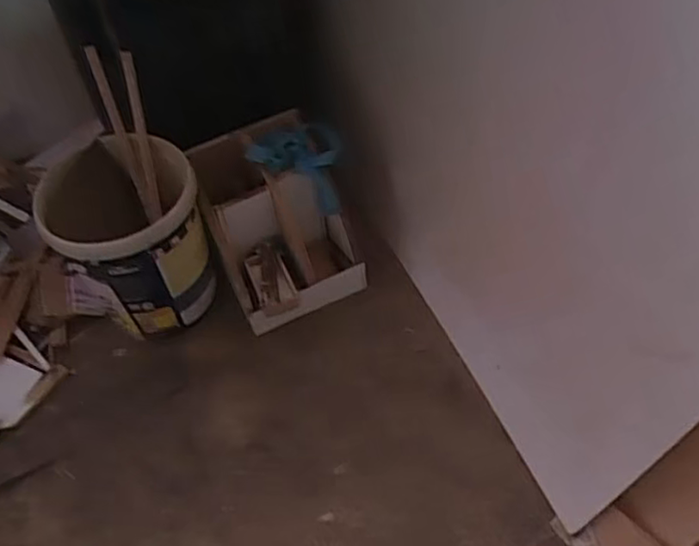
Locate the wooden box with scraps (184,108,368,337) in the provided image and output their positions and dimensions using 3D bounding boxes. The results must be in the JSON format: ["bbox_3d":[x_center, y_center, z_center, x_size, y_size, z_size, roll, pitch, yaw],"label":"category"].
[{"bbox_3d":[-0.134,-0.109,1.458,0.321,0.427,0.134,-21,21,-8],"label":"wooden box with scraps"}]

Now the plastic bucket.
[{"bbox_3d":[-0.456,-0.081,1.424,0.297,0.325,0.283,-12,52,-6],"label":"plastic bucket"}]

